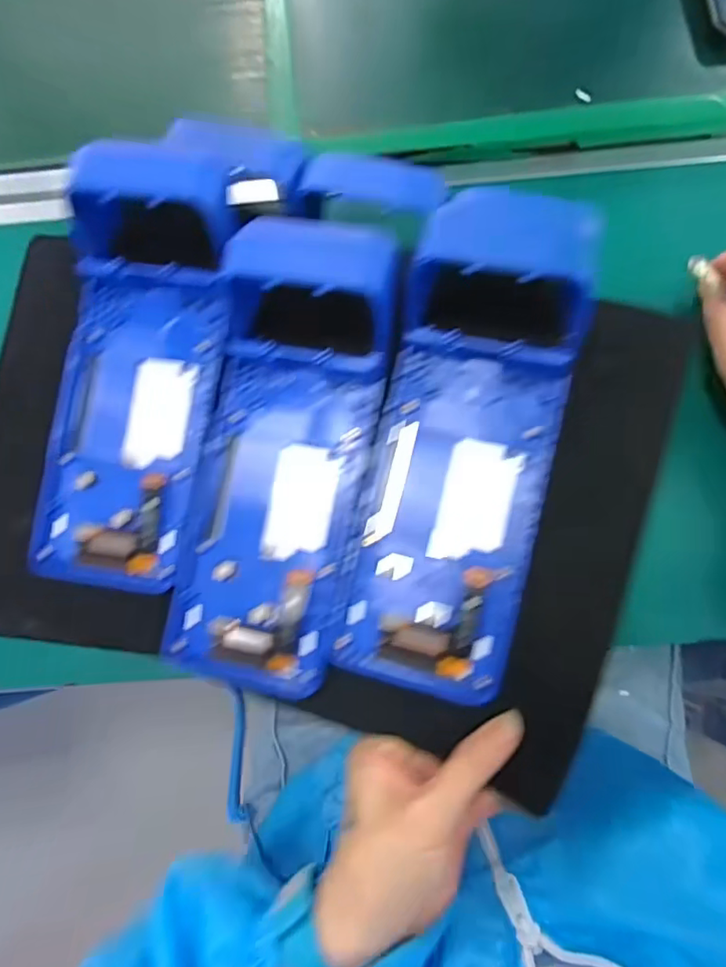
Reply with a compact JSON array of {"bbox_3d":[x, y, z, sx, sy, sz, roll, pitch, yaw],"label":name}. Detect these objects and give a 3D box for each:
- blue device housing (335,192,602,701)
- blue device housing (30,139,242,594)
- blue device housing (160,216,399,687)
[{"bbox_3d":[0.049,-0.015,0.264,0.095,0.043,0.228,12,93,3],"label":"blue device housing"},{"bbox_3d":[-0.119,-0.057,0.291,0.085,0.042,0.217,10,94,3],"label":"blue device housing"},{"bbox_3d":[-0.040,-0.013,0.274,0.084,0.041,0.225,10,92,3],"label":"blue device housing"}]

